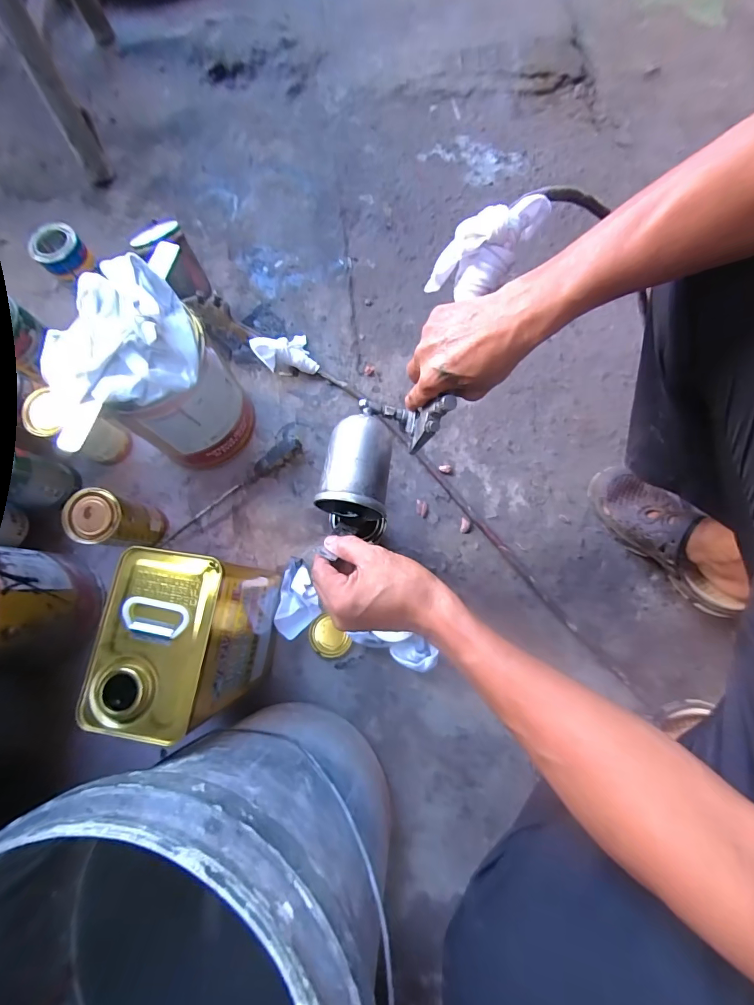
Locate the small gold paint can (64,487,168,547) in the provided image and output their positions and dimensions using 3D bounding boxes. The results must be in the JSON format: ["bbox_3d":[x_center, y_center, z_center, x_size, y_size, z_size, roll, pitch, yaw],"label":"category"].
[{"bbox_3d":[-0.368,0.029,0.591,0.075,0.135,0.073,0,77,0],"label":"small gold paint can"}]

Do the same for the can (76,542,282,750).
[{"bbox_3d":[-0.203,0.156,0.501,0.125,0.248,0.175,8,77,2],"label":"can"}]

